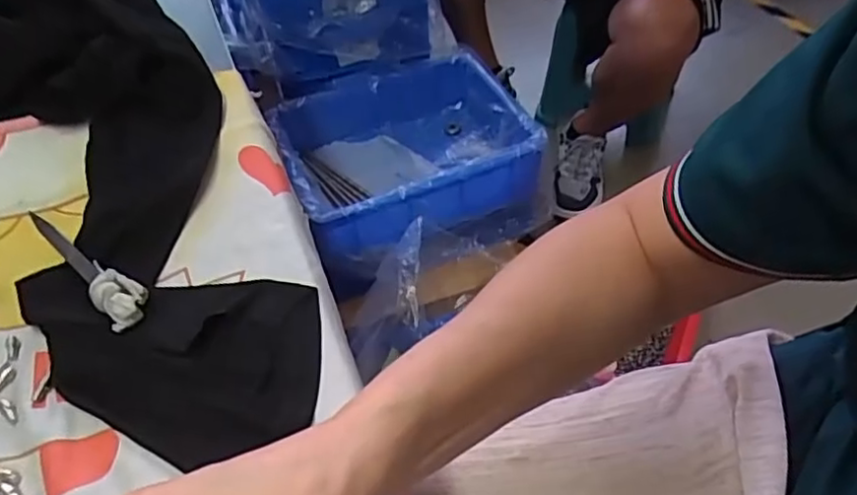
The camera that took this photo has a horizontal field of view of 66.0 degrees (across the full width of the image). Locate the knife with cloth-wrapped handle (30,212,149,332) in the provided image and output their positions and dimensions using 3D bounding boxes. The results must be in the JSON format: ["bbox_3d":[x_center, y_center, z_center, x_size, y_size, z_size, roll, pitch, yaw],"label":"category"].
[{"bbox_3d":[-0.182,0.009,0.355,0.022,0.013,0.100,-37,56,-26],"label":"knife with cloth-wrapped handle"}]

